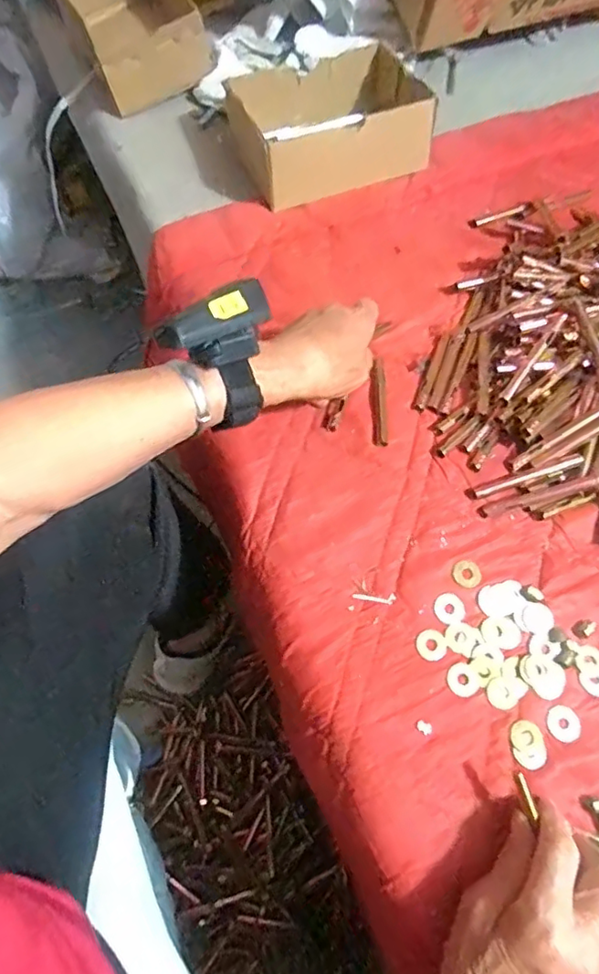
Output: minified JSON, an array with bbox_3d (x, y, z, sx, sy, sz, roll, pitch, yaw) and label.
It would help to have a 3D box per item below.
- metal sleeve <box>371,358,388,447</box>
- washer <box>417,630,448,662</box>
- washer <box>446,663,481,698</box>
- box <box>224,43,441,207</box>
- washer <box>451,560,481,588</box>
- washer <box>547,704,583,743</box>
[{"bbox_3d":[0.066,-0.070,0.469,0.012,0.010,0.073,-1,88,-2],"label":"metal sleeve"},{"bbox_3d":[0.096,0.115,0.408,0.022,0.004,0.022,0,67,-1],"label":"washer"},{"bbox_3d":[0.116,0.137,0.399,0.021,0.004,0.022,-32,71,-14],"label":"washer"},{"bbox_3d":[0.032,-0.381,0.591,0.179,0.072,0.129,-17,68,-8],"label":"box"},{"bbox_3d":[0.129,0.066,0.431,0.021,0.004,0.022,-26,69,-12],"label":"washer"},{"bbox_3d":[0.184,0.164,0.390,0.023,0.004,0.023,0,66,-1],"label":"washer"}]

